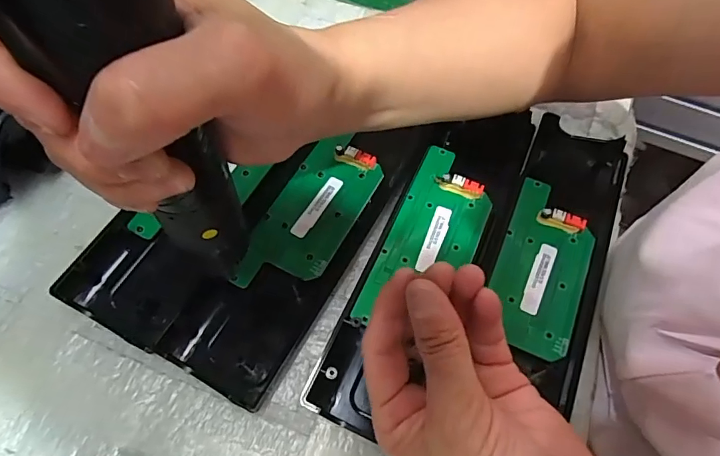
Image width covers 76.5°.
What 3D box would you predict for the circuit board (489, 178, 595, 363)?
[{"bbox_3d":[0.116,0.022,0.289,0.053,0.012,0.113,23,64,9],"label":"circuit board"}]

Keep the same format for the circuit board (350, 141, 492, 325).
[{"bbox_3d":[0.047,0.007,0.295,0.054,0.013,0.133,23,64,9],"label":"circuit board"}]

